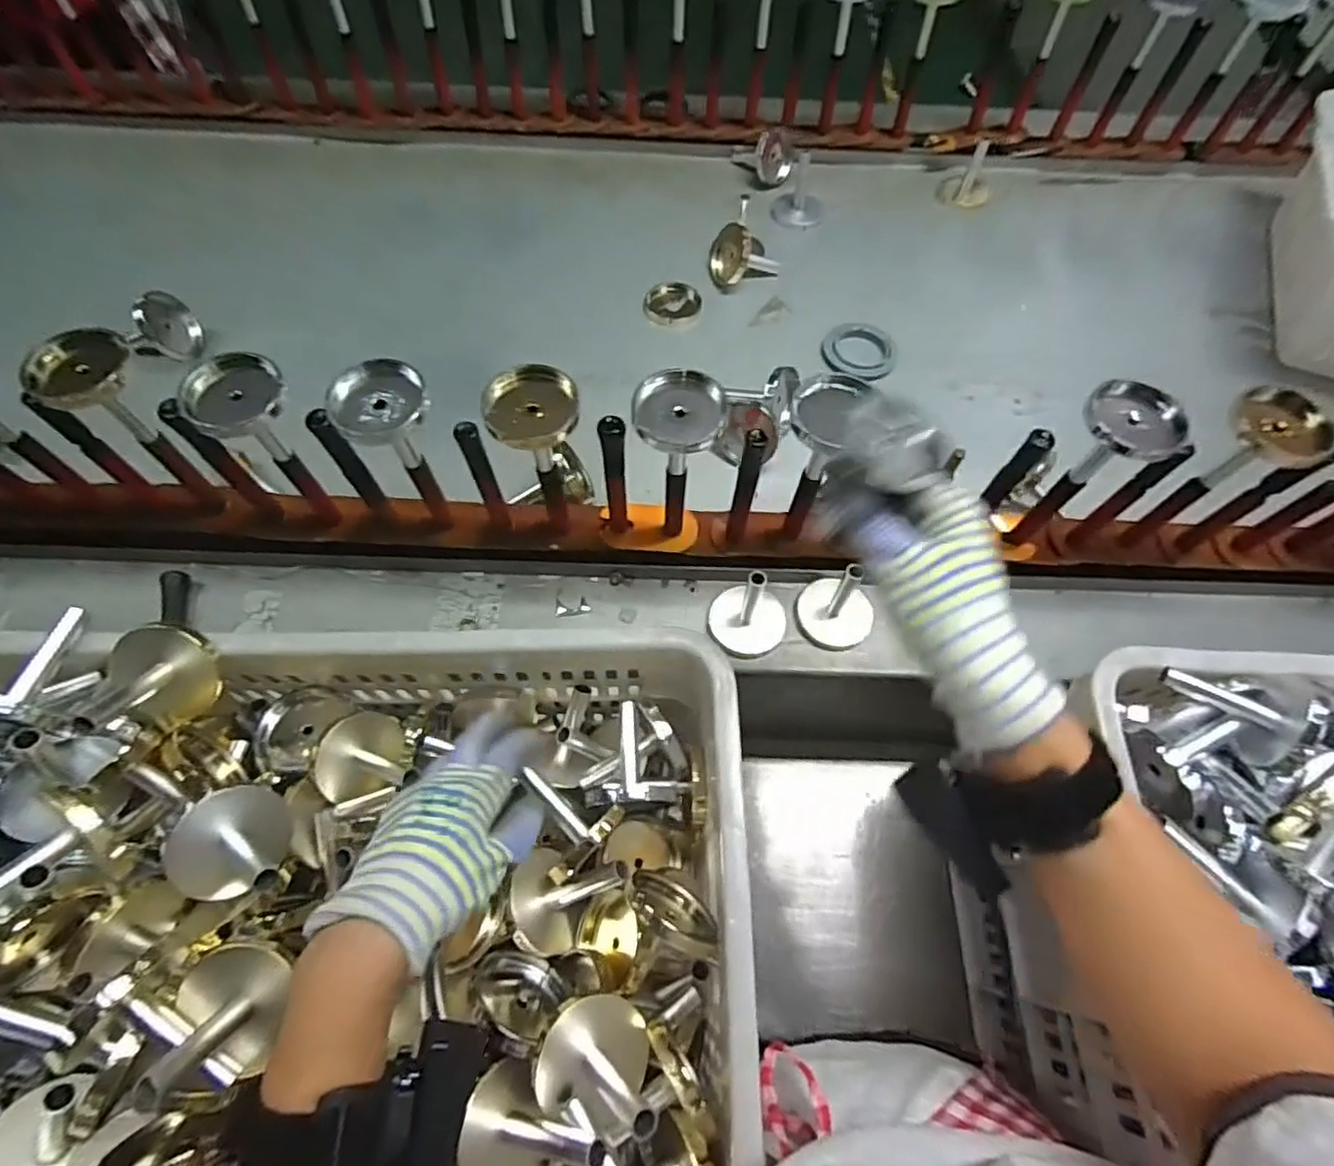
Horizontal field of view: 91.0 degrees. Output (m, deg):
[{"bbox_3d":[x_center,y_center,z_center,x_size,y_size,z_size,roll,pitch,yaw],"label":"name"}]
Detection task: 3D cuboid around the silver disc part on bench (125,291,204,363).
[{"bbox_3d":[-0.534,-0.275,0.702,0.014,0.065,0.063,17,101,29],"label":"silver disc part on bench"}]

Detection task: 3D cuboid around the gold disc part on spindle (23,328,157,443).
[{"bbox_3d":[-0.412,-0.139,0.484,0.070,0.071,0.056,-6,65,-4],"label":"gold disc part on spindle"}]

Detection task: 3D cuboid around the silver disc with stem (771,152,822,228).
[{"bbox_3d":[0.171,-0.502,0.834,0.060,0.065,0.059,1,64,-1],"label":"silver disc with stem"}]

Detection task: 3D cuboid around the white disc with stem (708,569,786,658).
[{"bbox_3d":[0.070,0.021,0.538,0.062,0.069,0.062,1,64,-1],"label":"white disc with stem"}]

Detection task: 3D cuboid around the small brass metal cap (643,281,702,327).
[{"bbox_3d":[0.007,-0.323,0.754,0.065,0.017,0.052,2,64,-1],"label":"small brass metal cap"}]

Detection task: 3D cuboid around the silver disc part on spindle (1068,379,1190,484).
[{"bbox_3d":[0.319,-0.099,0.473,0.055,0.071,0.064,-35,70,-17],"label":"silver disc part on spindle"}]

